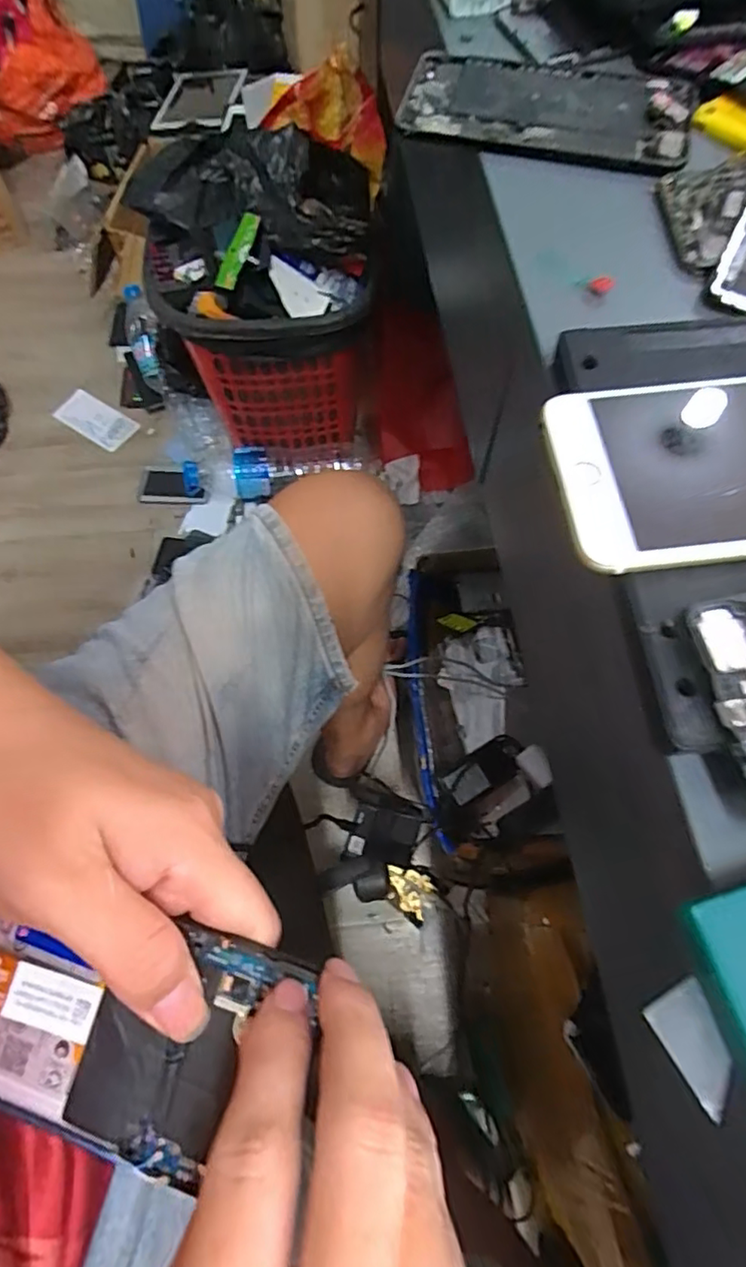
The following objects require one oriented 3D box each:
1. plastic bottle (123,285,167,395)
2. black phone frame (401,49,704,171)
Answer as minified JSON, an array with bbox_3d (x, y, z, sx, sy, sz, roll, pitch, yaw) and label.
[{"bbox_3d":[-0.412,-0.526,1.058,0.065,0.081,0.181,-12,100,-5],"label":"plastic bottle"},{"bbox_3d":[0.095,-0.289,0.322,0.152,0.008,0.081,14,68,6],"label":"black phone frame"}]

